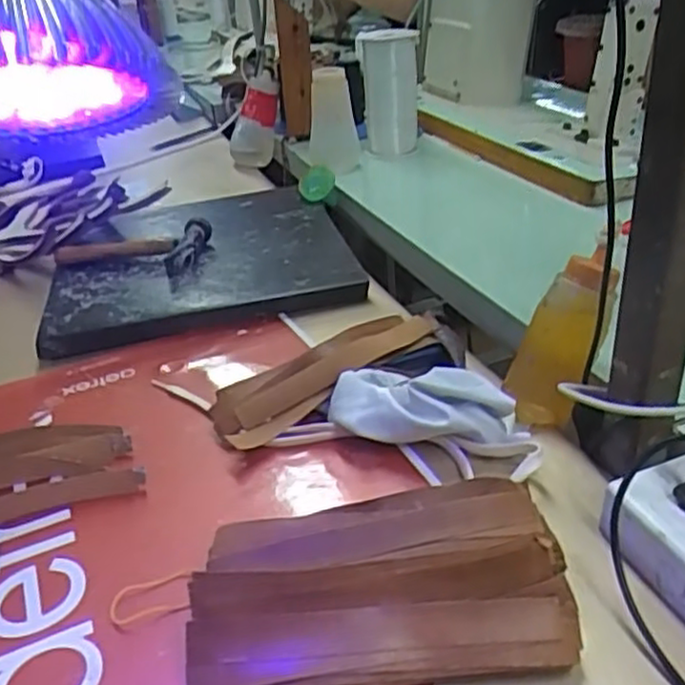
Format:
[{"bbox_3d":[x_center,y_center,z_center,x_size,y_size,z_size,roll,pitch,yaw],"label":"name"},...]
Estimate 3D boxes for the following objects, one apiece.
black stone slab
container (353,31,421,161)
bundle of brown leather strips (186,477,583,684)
[{"bbox_3d":[-0.156,-0.097,0.798,0.301,0.031,0.314,-10,31,-9],"label":"black stone slab"},{"bbox_3d":[0.063,-0.334,0.971,0.077,0.157,0.084,-3,31,3],"label":"container"},{"bbox_3d":[0.018,0.125,0.371,0.186,0.049,0.103,-5,31,-1],"label":"bundle of brown leather strips"}]

